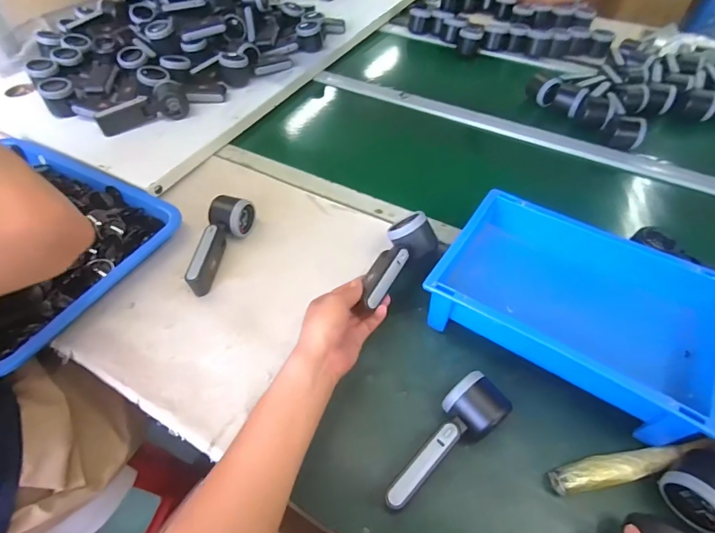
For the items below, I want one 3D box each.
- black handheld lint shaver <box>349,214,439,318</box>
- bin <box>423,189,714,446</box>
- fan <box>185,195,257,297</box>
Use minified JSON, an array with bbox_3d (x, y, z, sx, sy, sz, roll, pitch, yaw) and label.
[{"bbox_3d":[0.049,-0.006,0.521,0.064,0.048,0.155,29,59,21],"label":"black handheld lint shaver"},{"bbox_3d":[0.267,0.048,0.508,0.307,0.096,0.210,28,56,21],"label":"bin"},{"bbox_3d":[-0.198,-0.035,0.596,0.067,0.051,0.158,2,51,1],"label":"fan"}]

